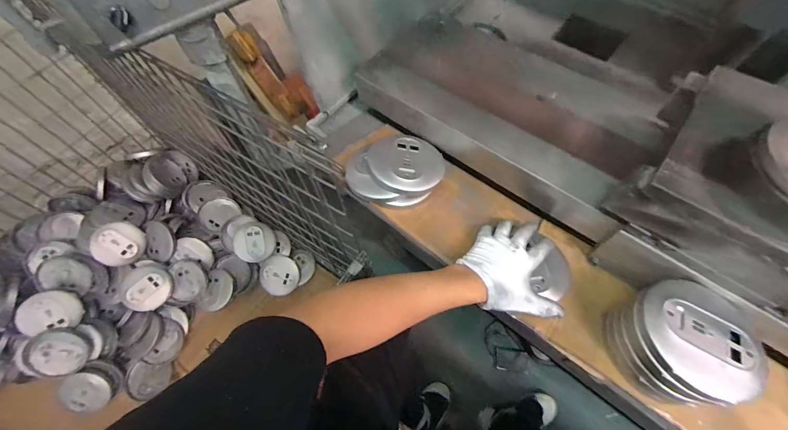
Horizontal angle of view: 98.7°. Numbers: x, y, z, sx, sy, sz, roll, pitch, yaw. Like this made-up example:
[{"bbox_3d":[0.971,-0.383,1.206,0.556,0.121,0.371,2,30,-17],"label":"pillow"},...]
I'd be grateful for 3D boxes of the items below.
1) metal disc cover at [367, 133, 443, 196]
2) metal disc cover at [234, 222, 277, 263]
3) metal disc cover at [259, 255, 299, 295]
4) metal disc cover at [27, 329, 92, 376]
[{"bbox_3d":[0.023,-0.092,0.586,0.130,0.027,0.119,17,58,-7],"label":"metal disc cover"},{"bbox_3d":[-0.469,0.088,1.142,0.131,0.034,0.135,14,72,-9],"label":"metal disc cover"},{"bbox_3d":[-0.381,0.201,1.131,0.121,0.016,0.129,-3,76,-14],"label":"metal disc cover"},{"bbox_3d":[-0.887,0.366,0.898,0.118,0.024,0.121,13,82,-34],"label":"metal disc cover"}]

